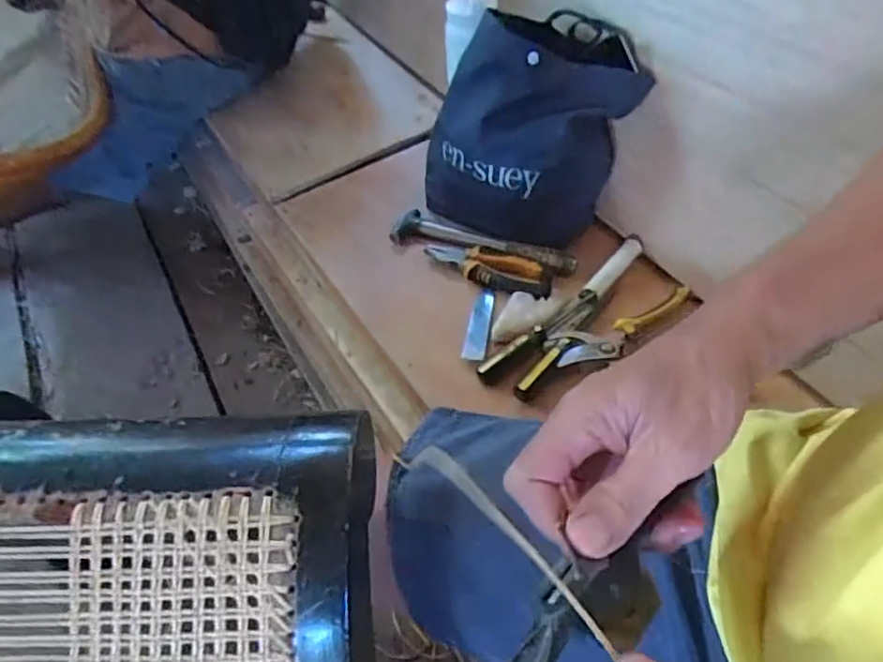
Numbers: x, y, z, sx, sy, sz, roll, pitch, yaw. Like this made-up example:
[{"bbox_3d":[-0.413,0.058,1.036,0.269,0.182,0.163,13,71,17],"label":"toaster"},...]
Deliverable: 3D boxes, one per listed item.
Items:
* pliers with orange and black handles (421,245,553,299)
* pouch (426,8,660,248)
[{"bbox_3d":[0.057,-0.078,0.719,0.156,0.019,0.053,24,57,22],"label":"pliers with orange and black handles"},{"bbox_3d":[0.107,-0.235,0.713,0.212,0.215,0.179,-29,55,-18],"label":"pouch"}]

